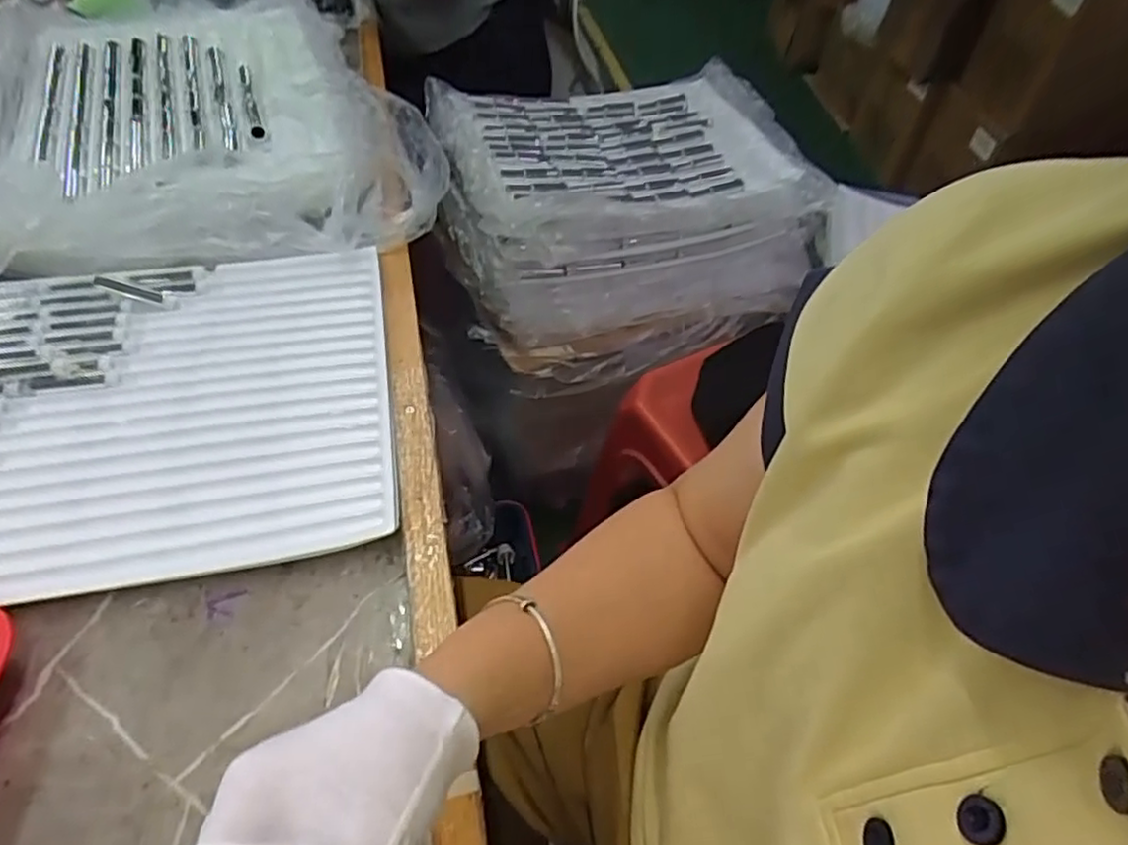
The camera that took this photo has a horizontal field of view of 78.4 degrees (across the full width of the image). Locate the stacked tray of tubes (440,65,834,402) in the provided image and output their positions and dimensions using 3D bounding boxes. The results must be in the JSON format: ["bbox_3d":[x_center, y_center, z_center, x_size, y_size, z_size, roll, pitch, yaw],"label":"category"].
[{"bbox_3d":[0.094,-0.303,0.988,0.488,0.203,0.387,-15,53,-15],"label":"stacked tray of tubes"}]

